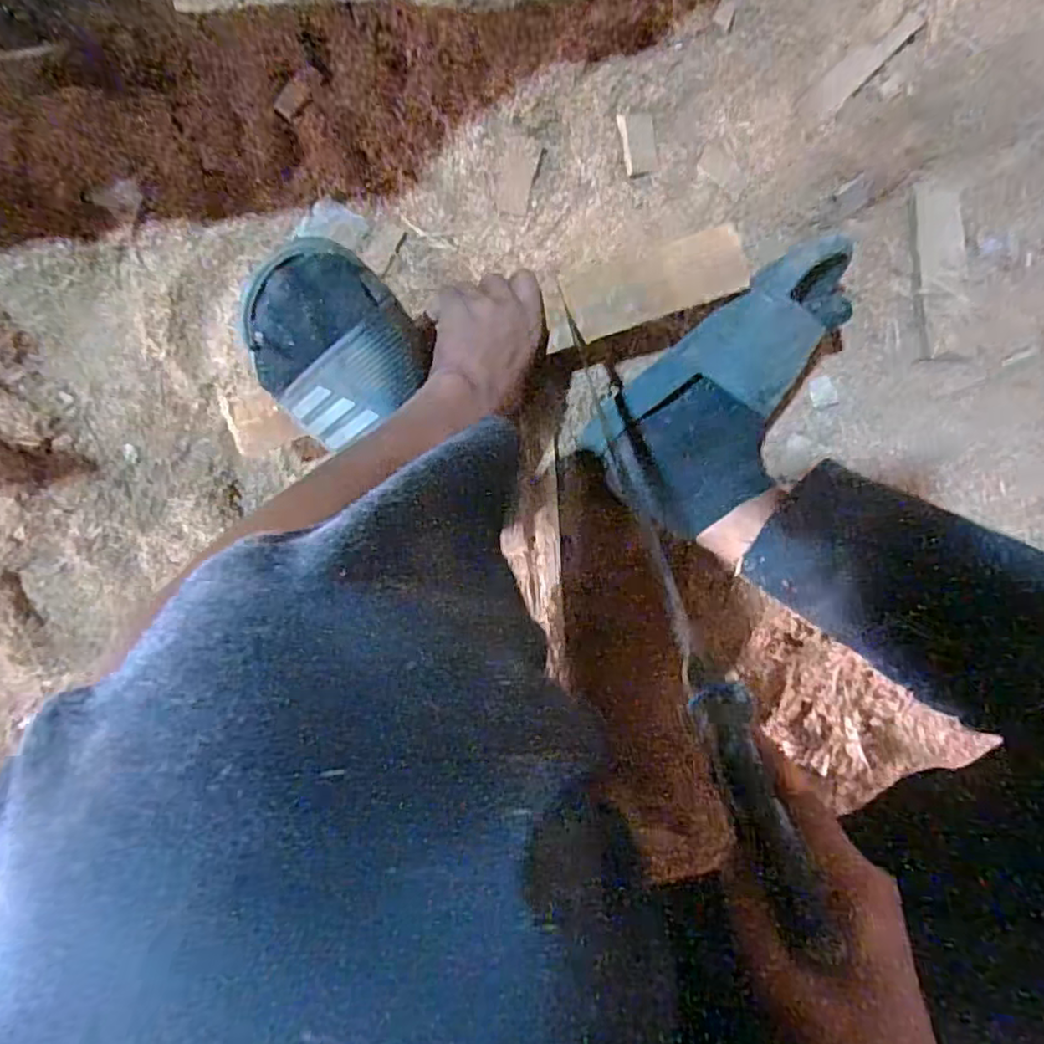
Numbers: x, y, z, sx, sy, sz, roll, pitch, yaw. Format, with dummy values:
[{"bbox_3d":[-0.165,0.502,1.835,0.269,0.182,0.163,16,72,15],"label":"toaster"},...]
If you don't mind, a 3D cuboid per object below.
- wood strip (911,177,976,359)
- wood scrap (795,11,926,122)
[{"bbox_3d":[0.407,-0.241,0.642,0.048,0.010,0.163,-9,92,-2],"label":"wood strip"},{"bbox_3d":[0.317,-0.430,0.628,0.136,0.012,0.033,-44,93,0],"label":"wood scrap"}]

